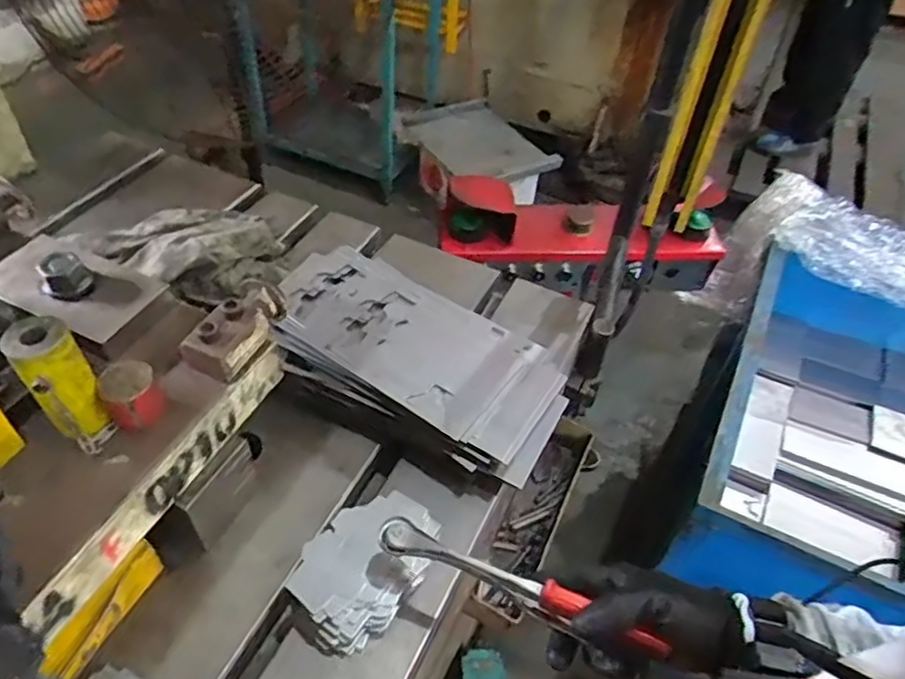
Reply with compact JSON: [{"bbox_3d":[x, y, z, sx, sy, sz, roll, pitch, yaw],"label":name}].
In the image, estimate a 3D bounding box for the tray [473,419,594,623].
[{"bbox_3d":[0.121,0.233,0.905,0.082,0.052,0.286,21,50,15],"label":"tray"}]

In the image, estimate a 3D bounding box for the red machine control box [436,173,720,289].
[{"bbox_3d":[0.258,-0.213,1.283,0.554,0.192,0.149,-1,48,-5],"label":"red machine control box"}]

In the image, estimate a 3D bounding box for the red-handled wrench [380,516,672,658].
[{"bbox_3d":[0.043,0.175,0.462,0.207,0.017,0.023,17,48,19],"label":"red-handled wrench"}]

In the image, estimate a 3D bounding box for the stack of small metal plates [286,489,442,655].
[{"bbox_3d":[-0.071,0.185,0.536,0.084,0.037,0.128,30,52,22],"label":"stack of small metal plates"}]

